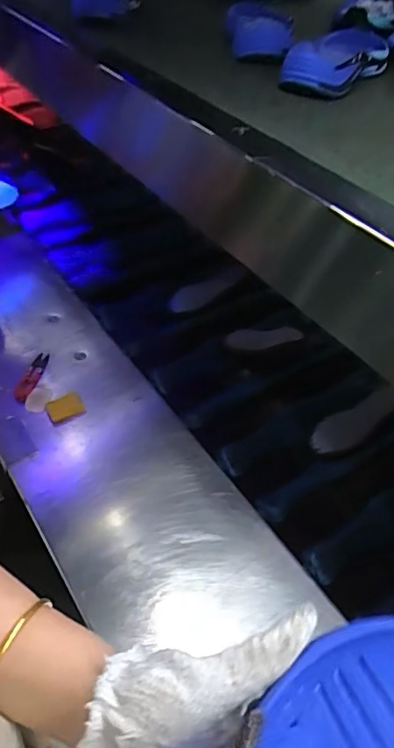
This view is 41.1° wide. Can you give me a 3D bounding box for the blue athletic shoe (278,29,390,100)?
[{"bbox_3d":[0.150,-0.335,0.559,0.079,0.033,0.195,25,49,18],"label":"blue athletic shoe"}]

